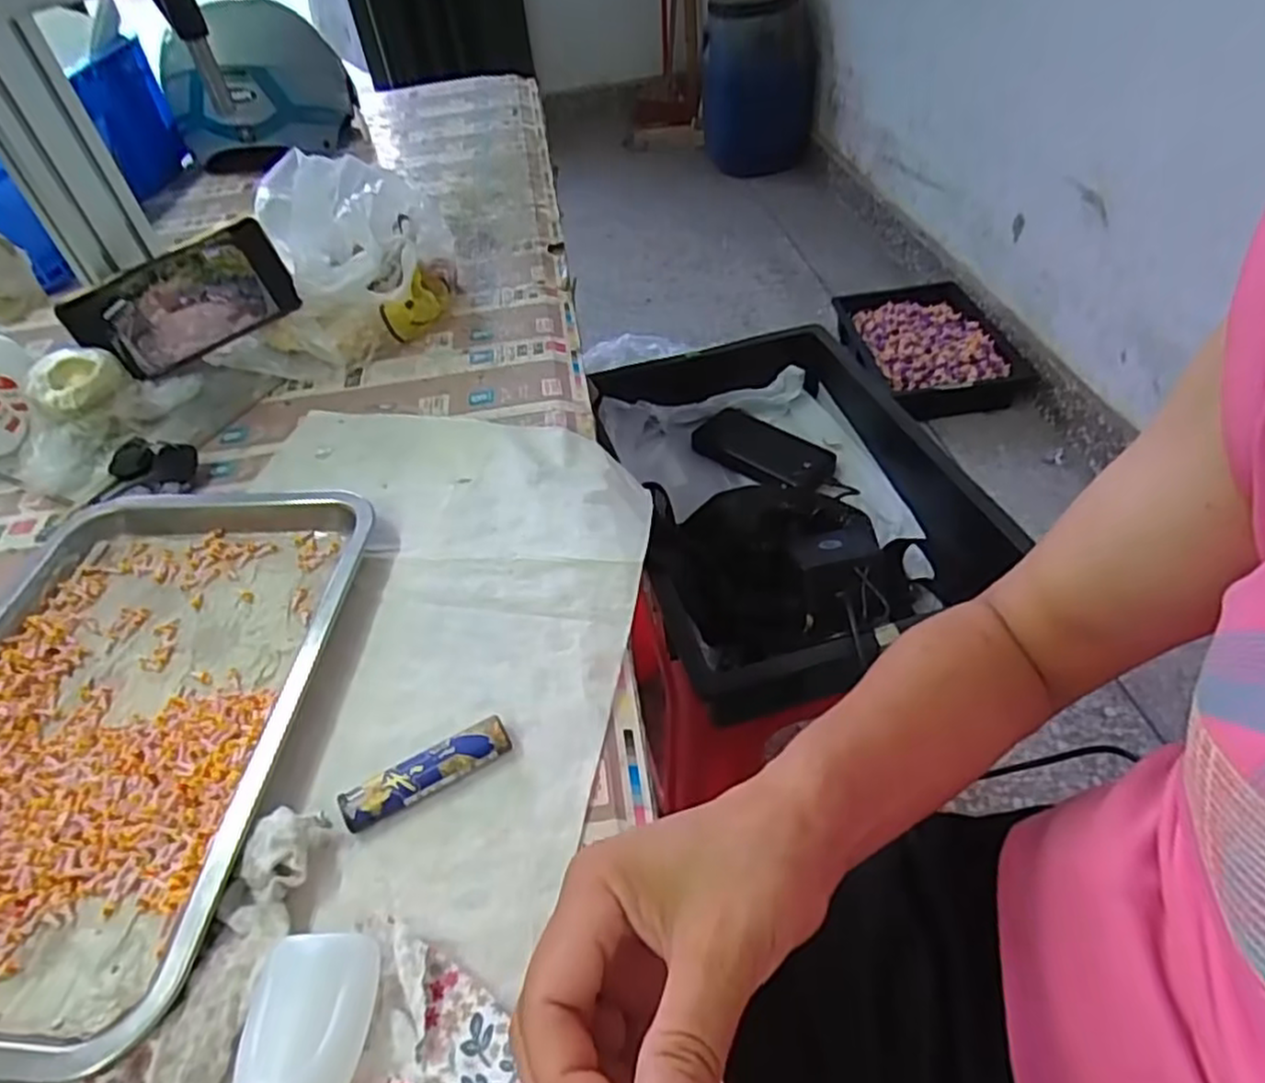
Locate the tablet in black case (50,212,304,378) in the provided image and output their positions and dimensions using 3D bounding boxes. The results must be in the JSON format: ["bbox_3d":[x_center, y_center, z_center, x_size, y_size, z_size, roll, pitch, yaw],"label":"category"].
[{"bbox_3d":[-0.365,-0.194,0.602,0.164,0.077,0.013,-30,22,-11],"label":"tablet in black case"}]

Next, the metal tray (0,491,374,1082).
[{"bbox_3d":[-0.284,0.088,0.385,0.229,0.024,0.307,1,45,4],"label":"metal tray"}]

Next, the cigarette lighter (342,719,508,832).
[{"bbox_3d":[-0.097,0.109,0.349,0.080,0.010,0.019,-23,48,-18],"label":"cigarette lighter"}]

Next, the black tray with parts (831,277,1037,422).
[{"bbox_3d":[0.656,-0.448,1.687,0.301,0.087,0.445,-3,42,-6],"label":"black tray with parts"}]

